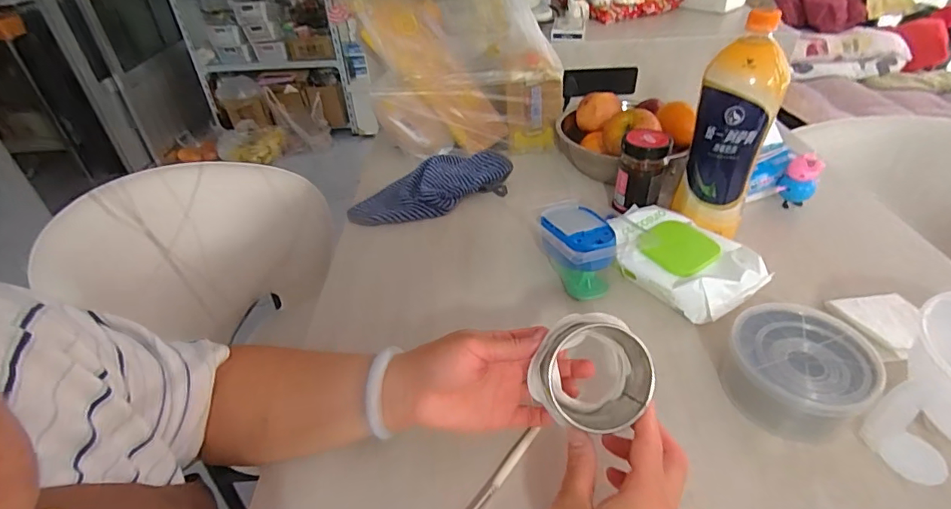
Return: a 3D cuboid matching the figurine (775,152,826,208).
[{"bbox_3d":[0.456,-0.102,0.685,0.043,0.074,0.032,27,48,33],"label":"figurine"}]

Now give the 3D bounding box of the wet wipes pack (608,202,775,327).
[{"bbox_3d":[0.238,0.009,0.584,0.129,0.055,0.171,-24,42,-23],"label":"wet wipes pack"}]

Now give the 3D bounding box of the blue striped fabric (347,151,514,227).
[{"bbox_3d":[-0.072,-0.109,0.758,0.245,0.038,0.124,-11,39,-9],"label":"blue striped fabric"}]

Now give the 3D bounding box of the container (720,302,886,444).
[{"bbox_3d":[0.299,0.107,0.455,0.111,0.056,0.115,-3,38,2],"label":"container"}]

